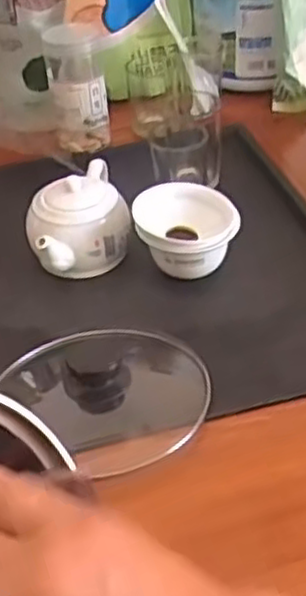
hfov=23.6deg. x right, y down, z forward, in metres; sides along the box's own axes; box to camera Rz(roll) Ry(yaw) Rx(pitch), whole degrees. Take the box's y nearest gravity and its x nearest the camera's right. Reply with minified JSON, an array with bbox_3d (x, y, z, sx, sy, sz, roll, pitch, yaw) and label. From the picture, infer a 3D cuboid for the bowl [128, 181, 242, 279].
[{"bbox_3d":[0.025,-0.048,0.559,0.077,0.048,0.062,24,47,30],"label":"bowl"}]

